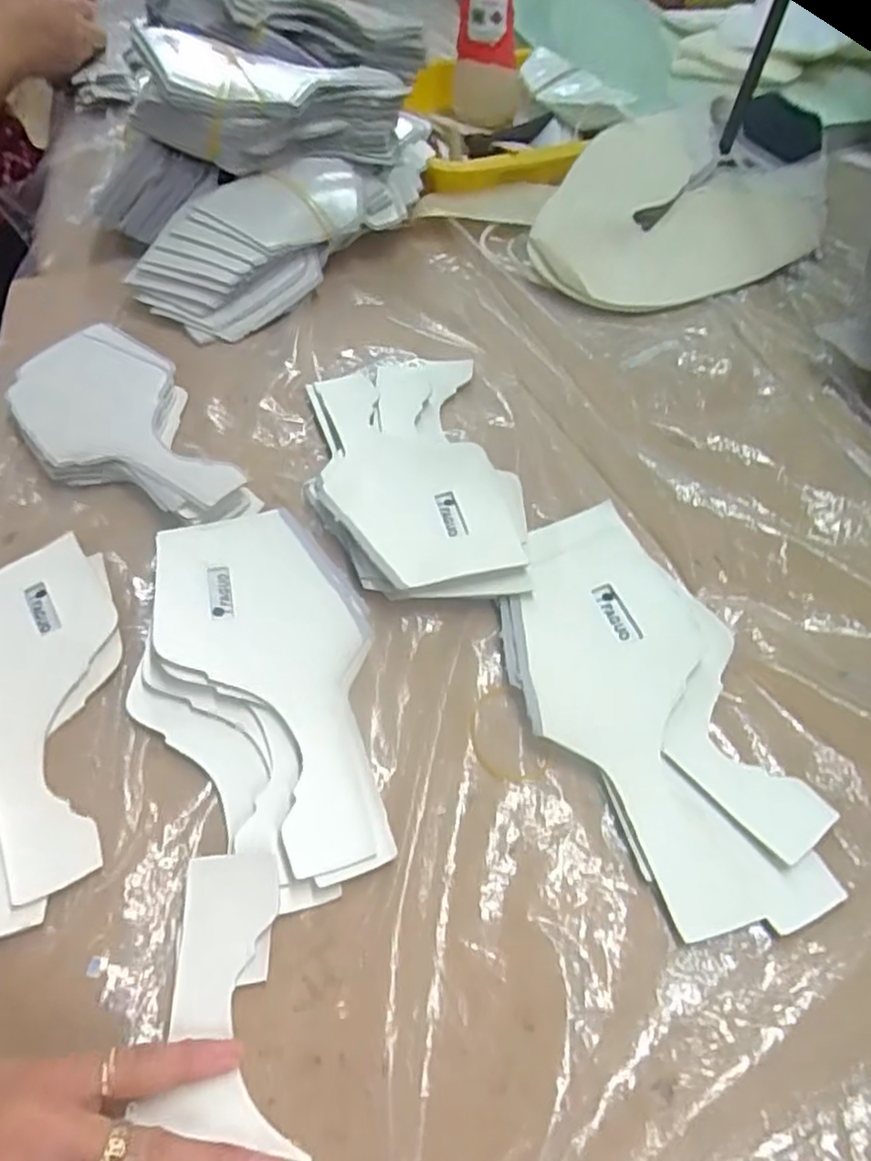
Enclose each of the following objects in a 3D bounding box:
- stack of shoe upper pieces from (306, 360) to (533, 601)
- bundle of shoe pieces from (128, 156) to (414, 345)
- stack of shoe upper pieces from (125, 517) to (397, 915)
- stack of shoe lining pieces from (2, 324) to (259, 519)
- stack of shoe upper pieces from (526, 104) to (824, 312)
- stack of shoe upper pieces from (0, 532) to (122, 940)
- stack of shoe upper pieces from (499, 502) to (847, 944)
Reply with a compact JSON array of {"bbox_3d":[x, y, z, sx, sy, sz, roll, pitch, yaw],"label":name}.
[{"bbox_3d":[-0.017,-0.071,0.414,0.109,0.017,0.205,-11,54,-6],"label":"stack of shoe upper pieces"},{"bbox_3d":[-0.129,-0.270,0.542,0.104,0.059,0.212,38,64,25],"label":"bundle of shoe pieces"},{"bbox_3d":[-0.081,0.044,0.335,0.109,0.018,0.204,-29,58,-18],"label":"stack of shoe upper pieces"},{"bbox_3d":[-0.198,-0.093,0.435,0.098,0.020,0.194,-28,58,-17],"label":"stack of shoe lining pieces"},{"bbox_3d":[0.178,-0.296,0.545,0.219,0.062,0.172,-22,56,-13],"label":"stack of shoe upper pieces"},{"bbox_3d":[-0.199,0.062,0.329,0.089,0.008,0.196,-15,55,-9],"label":"stack of shoe upper pieces"},{"bbox_3d":[0.099,0.053,0.325,0.102,0.015,0.207,-21,56,-13],"label":"stack of shoe upper pieces"}]

